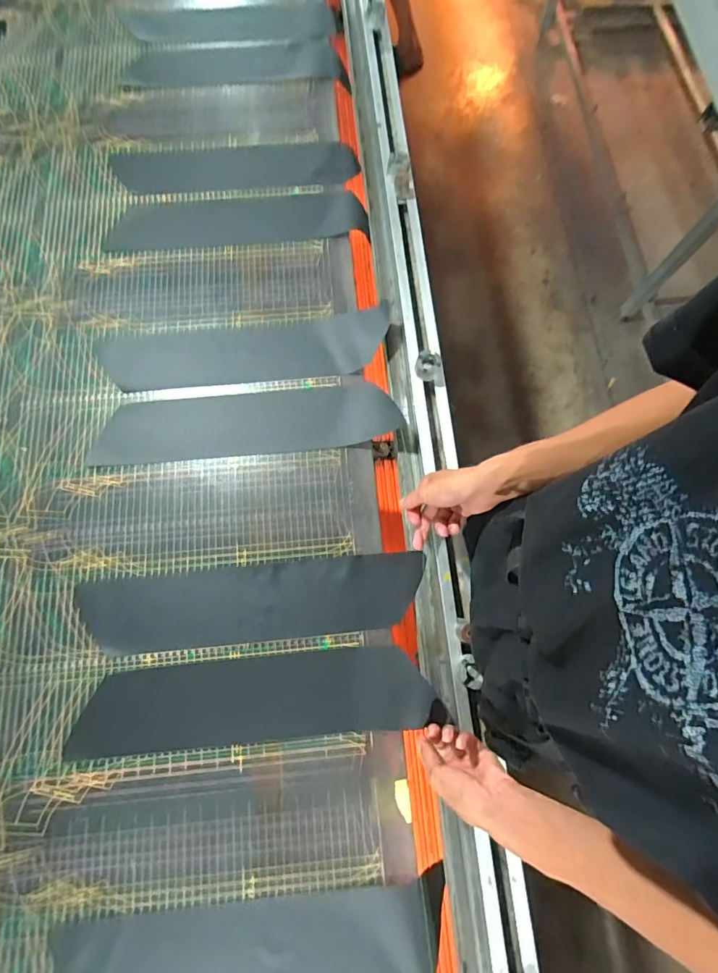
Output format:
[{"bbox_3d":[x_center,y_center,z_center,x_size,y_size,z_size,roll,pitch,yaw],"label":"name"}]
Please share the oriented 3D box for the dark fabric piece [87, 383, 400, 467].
[{"bbox_3d":[-0.180,-0.101,0.673,0.445,0.029,0.106,-5,72,-1],"label":"dark fabric piece"}]

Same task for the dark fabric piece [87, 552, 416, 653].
[{"bbox_3d":[-0.147,0.161,0.607,0.461,0.014,0.099,-6,77,1],"label":"dark fabric piece"}]

